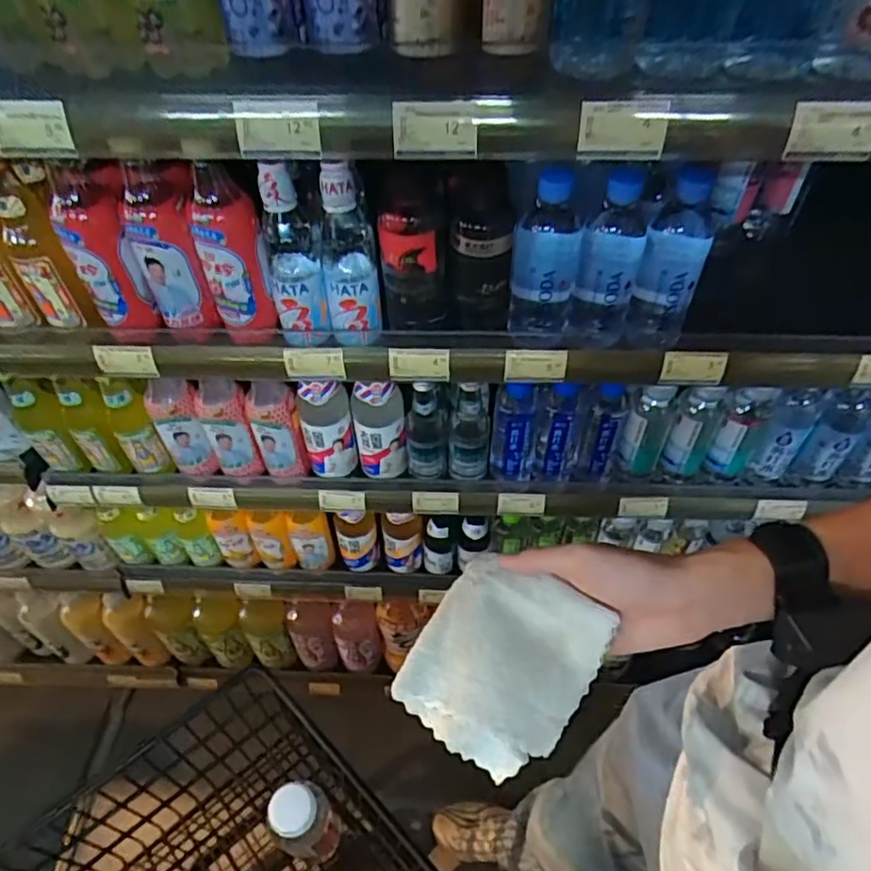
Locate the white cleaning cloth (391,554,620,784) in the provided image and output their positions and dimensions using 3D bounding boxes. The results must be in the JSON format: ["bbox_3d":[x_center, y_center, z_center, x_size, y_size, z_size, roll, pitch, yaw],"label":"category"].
[{"bbox_3d":[0.047,0.160,0.436,0.115,0.027,0.129,32,78,15],"label":"white cleaning cloth"}]

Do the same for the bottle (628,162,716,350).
[{"bbox_3d":[0.235,-0.174,0.606,0.061,0.174,0.054,17,52,15],"label":"bottle"}]

